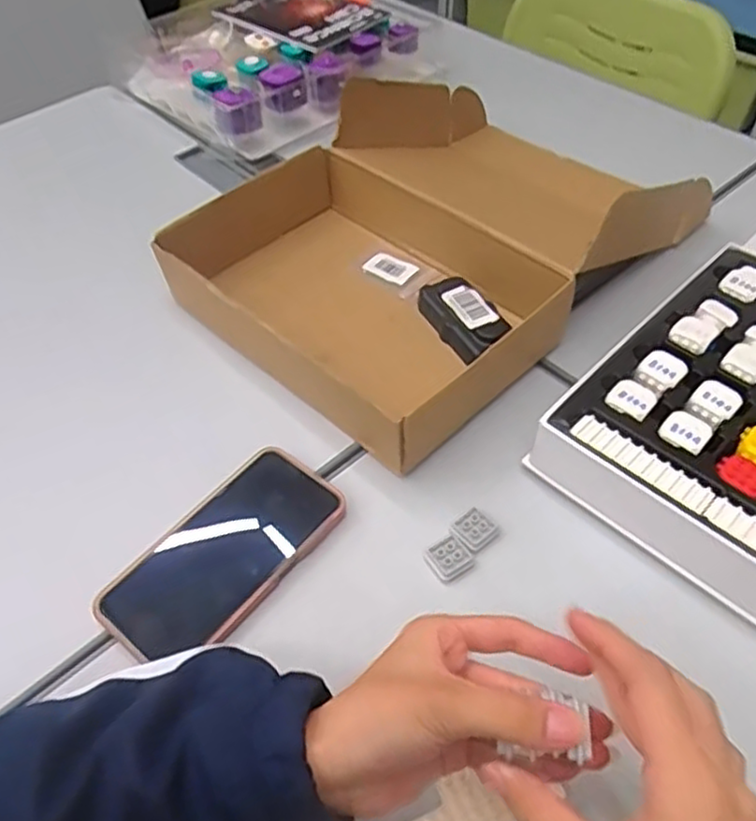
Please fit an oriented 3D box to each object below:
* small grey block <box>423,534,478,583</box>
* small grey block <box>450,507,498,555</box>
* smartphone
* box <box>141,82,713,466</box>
[{"bbox_3d":[0.048,0.099,0.471,0.028,0.005,0.029,-28,55,-21],"label":"small grey block"},{"bbox_3d":[0.068,0.084,0.484,0.029,0.006,0.026,-37,59,-26],"label":"small grey block"},{"bbox_3d":[-0.104,0.097,0.473,0.083,0.019,0.167,32,57,24],"label":"smartphone"},{"bbox_3d":[0.062,-0.171,0.629,0.435,0.109,0.303,-36,59,-26],"label":"box"}]

